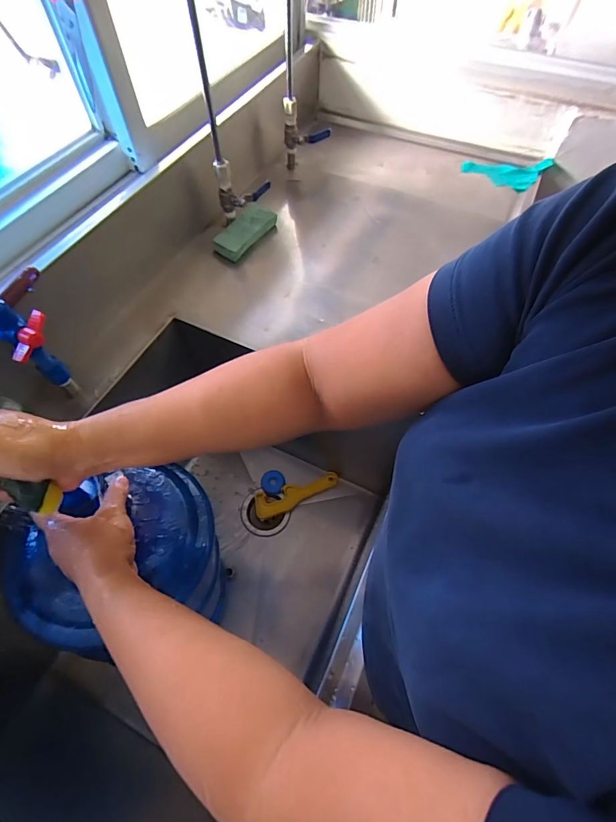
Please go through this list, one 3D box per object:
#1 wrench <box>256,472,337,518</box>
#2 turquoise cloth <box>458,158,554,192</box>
[{"bbox_3d":[-0.024,0.199,0.918,0.202,0.014,0.055,-14,61,-8],"label":"wrench"},{"bbox_3d":[0.463,-0.570,0.919,0.177,0.049,0.117,37,66,19],"label":"turquoise cloth"}]

